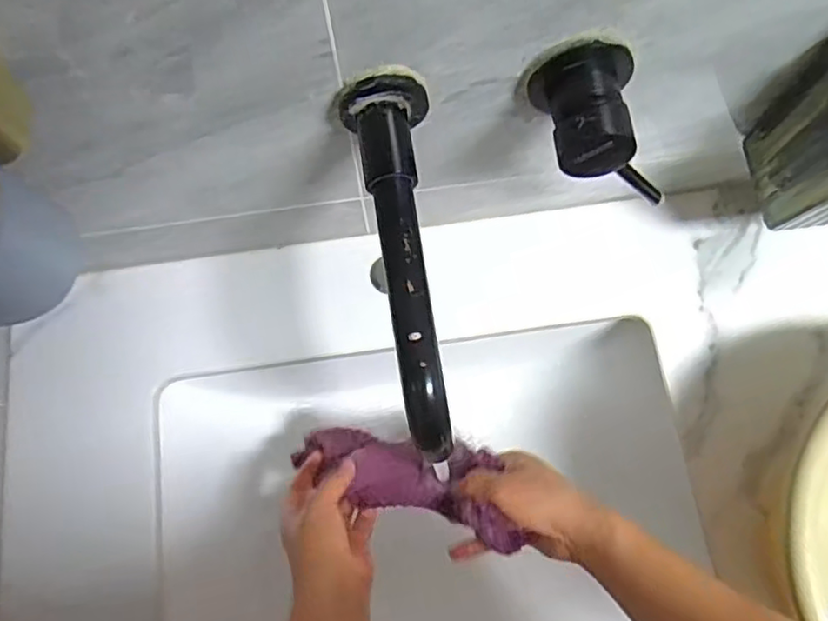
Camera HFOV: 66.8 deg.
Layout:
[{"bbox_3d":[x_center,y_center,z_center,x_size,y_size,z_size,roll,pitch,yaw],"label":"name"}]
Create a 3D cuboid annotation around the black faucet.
[{"bbox_3d":[-0.004,-0.024,0.361,0.051,0.058,0.215,-8,75,-2],"label":"black faucet"}]

